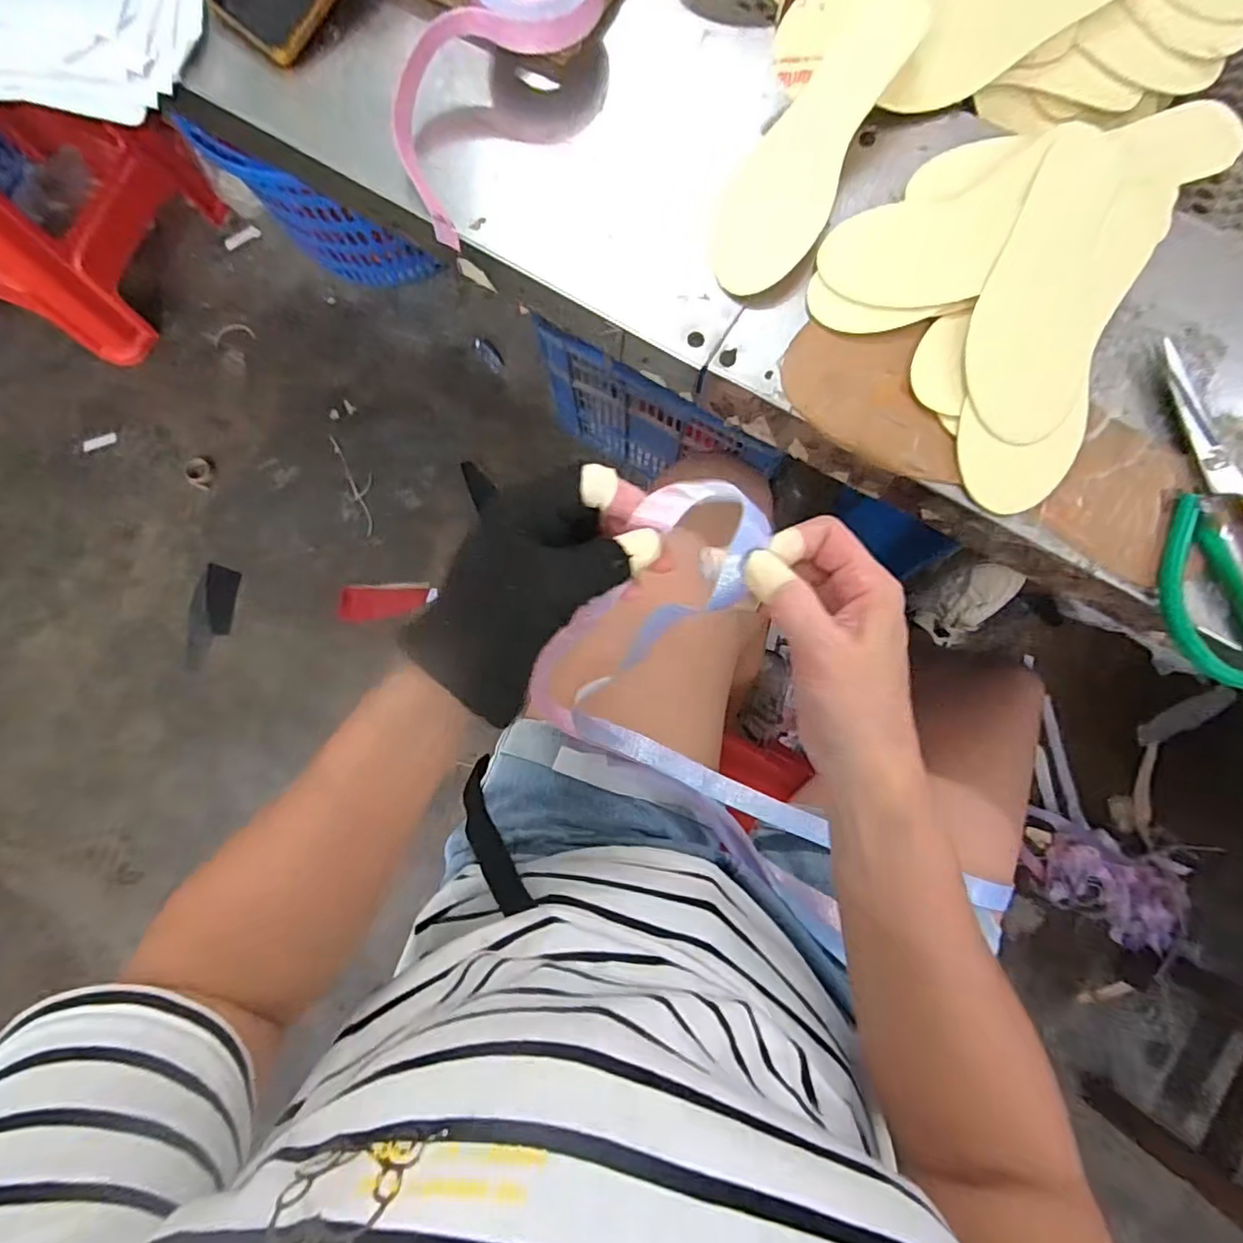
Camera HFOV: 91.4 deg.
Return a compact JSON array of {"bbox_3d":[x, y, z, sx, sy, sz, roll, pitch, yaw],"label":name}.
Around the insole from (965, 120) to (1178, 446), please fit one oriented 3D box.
[{"bbox_3d":[0.253,-0.196,0.351,0.076,0.015,0.193,27,83,5],"label":"insole"}]

